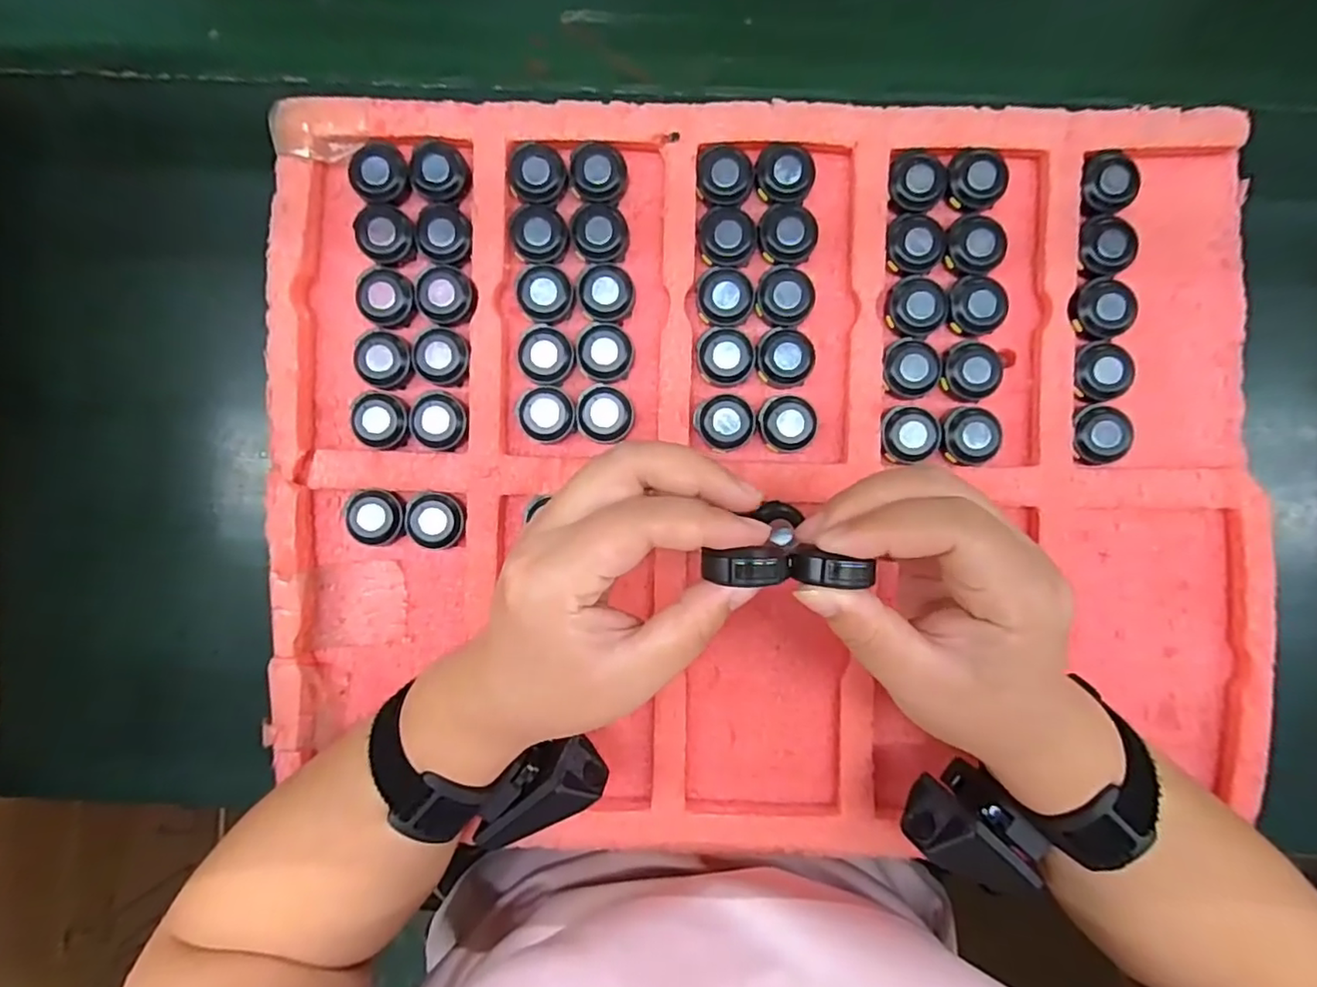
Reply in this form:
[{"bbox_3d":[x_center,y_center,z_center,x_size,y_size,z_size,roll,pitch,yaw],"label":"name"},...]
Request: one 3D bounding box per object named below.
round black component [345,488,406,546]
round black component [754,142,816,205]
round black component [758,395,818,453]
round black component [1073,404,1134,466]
[{"bbox_3d":[-0.146,0.012,0.310,0.029,0.013,0.027,0,92,1],"label":"round black component"},{"bbox_3d":[0.065,-0.164,0.309,0.030,0.009,0.029,0,92,1],"label":"round black component"},{"bbox_3d":[0.067,-0.036,0.310,0.029,0.011,0.028,0,92,1],"label":"round black component"},{"bbox_3d":[0.225,-0.030,0.306,0.030,0.010,0.030,0,92,1],"label":"round black component"}]

